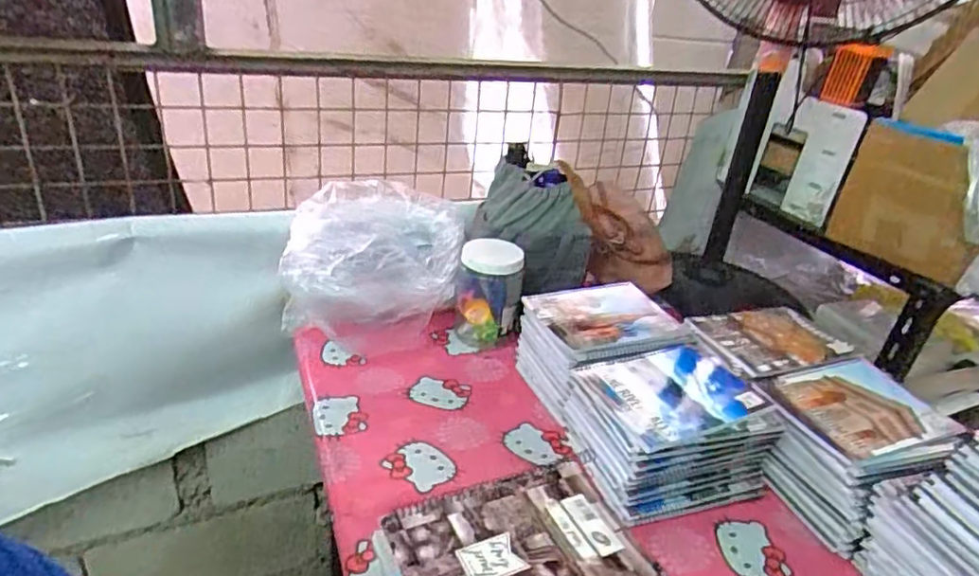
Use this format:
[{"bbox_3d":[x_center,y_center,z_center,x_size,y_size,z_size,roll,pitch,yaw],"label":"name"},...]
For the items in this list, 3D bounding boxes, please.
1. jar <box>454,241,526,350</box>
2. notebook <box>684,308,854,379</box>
[{"bbox_3d":[-0.002,0.012,0.991,0.097,0.157,0.084,8,28,2],"label":"jar"},{"bbox_3d":[0.401,0.068,0.872,0.207,0.010,0.142,-5,30,-21],"label":"notebook"}]

